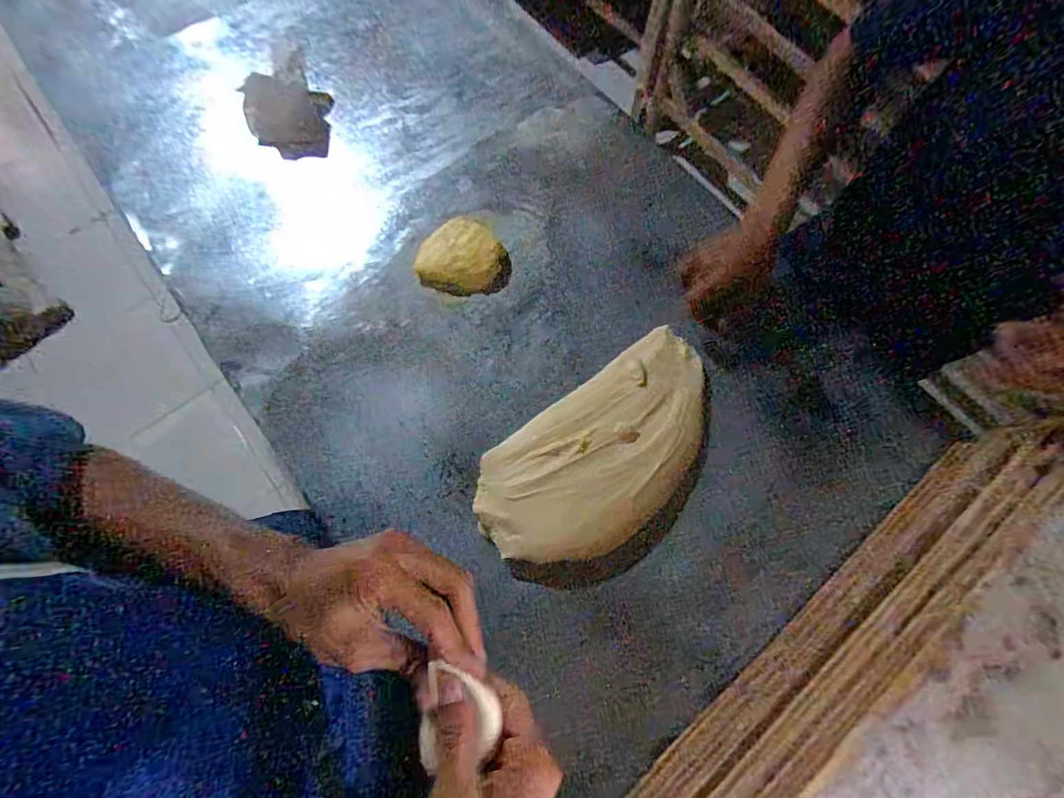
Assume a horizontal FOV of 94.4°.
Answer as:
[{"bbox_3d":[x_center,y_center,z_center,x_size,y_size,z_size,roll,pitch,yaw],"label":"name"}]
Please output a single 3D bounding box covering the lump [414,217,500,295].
[{"bbox_3d":[-0.088,-0.180,0.603,0.094,0.032,0.092,0,71,0],"label":"lump"}]

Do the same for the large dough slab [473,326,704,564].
[{"bbox_3d":[0.084,0.054,0.526,0.300,0.033,0.151,-37,75,-12],"label":"large dough slab"}]

